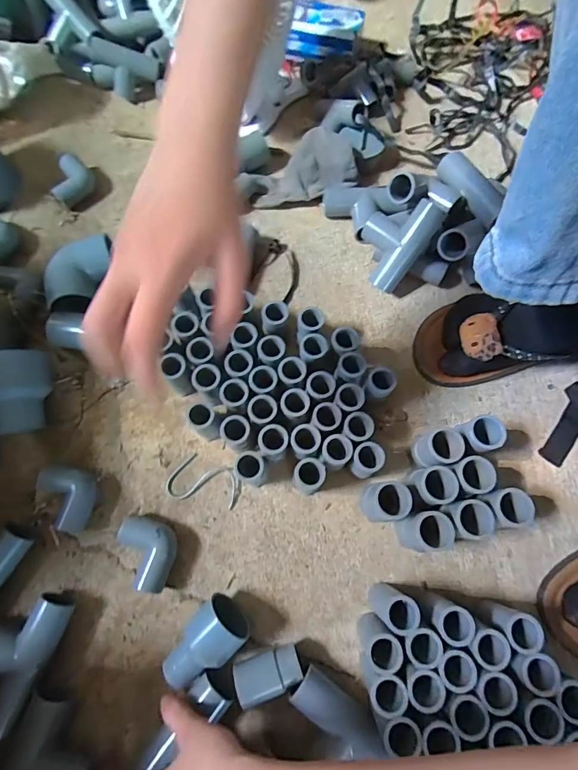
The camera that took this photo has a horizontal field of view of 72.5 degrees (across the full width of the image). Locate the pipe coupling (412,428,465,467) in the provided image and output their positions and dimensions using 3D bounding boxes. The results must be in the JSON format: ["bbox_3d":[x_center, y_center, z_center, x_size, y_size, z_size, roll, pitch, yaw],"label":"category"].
[{"bbox_3d":[0.145,0.065,0.391,0.037,0.056,0.031,-8,72,-2],"label":"pipe coupling"}]

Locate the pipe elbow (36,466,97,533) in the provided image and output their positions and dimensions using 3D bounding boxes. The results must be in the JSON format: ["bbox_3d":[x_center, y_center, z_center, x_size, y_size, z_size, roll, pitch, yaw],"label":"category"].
[{"bbox_3d":[-0.219,0.111,0.389,0.056,0.034,0.058,7,72,3],"label":"pipe elbow"}]

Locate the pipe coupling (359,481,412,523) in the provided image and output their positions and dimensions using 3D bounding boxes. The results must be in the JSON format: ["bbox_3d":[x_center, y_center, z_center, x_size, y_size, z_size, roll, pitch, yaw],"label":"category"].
[{"bbox_3d":[0.088,0.110,0.374,0.033,0.059,0.034,-19,73,-5],"label":"pipe coupling"}]

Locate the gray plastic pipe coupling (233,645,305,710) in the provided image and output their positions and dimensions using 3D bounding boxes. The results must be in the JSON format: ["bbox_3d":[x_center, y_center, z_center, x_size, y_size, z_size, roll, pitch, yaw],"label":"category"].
[{"bbox_3d":[-0.018,0.254,0.348,0.058,0.027,0.030,-18,73,-5],"label":"gray plastic pipe coupling"}]

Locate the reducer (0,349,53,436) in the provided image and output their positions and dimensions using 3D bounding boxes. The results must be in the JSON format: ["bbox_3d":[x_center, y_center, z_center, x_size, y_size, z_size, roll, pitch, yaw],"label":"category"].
[{"bbox_3d":[-0.274,0.010,0.406,0.059,0.066,0.074,-11,72,-3],"label":"reducer"}]

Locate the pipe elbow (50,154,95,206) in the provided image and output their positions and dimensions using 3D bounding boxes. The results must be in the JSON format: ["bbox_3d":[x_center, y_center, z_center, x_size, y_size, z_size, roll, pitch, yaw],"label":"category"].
[{"bbox_3d":[-0.286,-0.267,0.517,0.055,0.028,0.057,0,72,1],"label":"pipe elbow"}]

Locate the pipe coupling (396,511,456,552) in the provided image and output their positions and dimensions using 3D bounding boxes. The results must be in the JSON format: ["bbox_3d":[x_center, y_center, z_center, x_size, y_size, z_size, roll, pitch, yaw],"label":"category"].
[{"bbox_3d":[0.124,0.135,0.365,0.037,0.060,0.033,-9,72,-2],"label":"pipe coupling"}]

